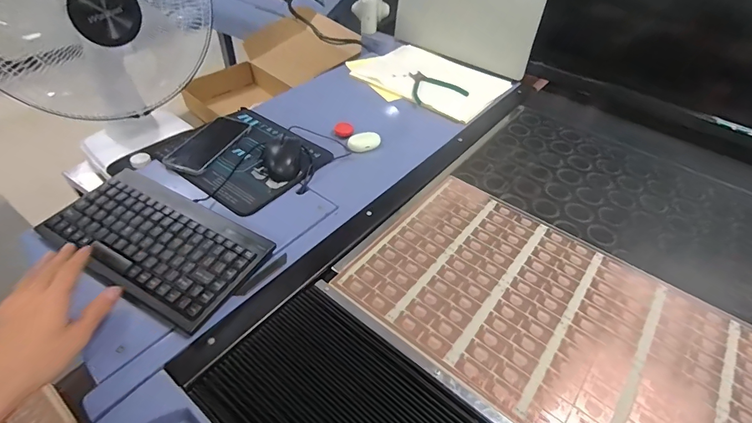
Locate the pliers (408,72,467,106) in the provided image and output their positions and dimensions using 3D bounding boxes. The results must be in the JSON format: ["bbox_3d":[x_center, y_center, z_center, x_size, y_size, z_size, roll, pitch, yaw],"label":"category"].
[{"bbox_3d":[0.128,-0.288,0.904,0.122,0.012,0.124,-12,48,-15],"label":"pliers"}]

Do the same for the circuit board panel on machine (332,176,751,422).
[{"bbox_3d":[0.235,0.136,0.493,0.509,0.007,0.292,32,51,26],"label":"circuit board panel on machine"}]

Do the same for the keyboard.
[{"bbox_3d":[-0.294,0.040,0.533,0.283,0.033,0.147,24,48,19],"label":"keyboard"}]

